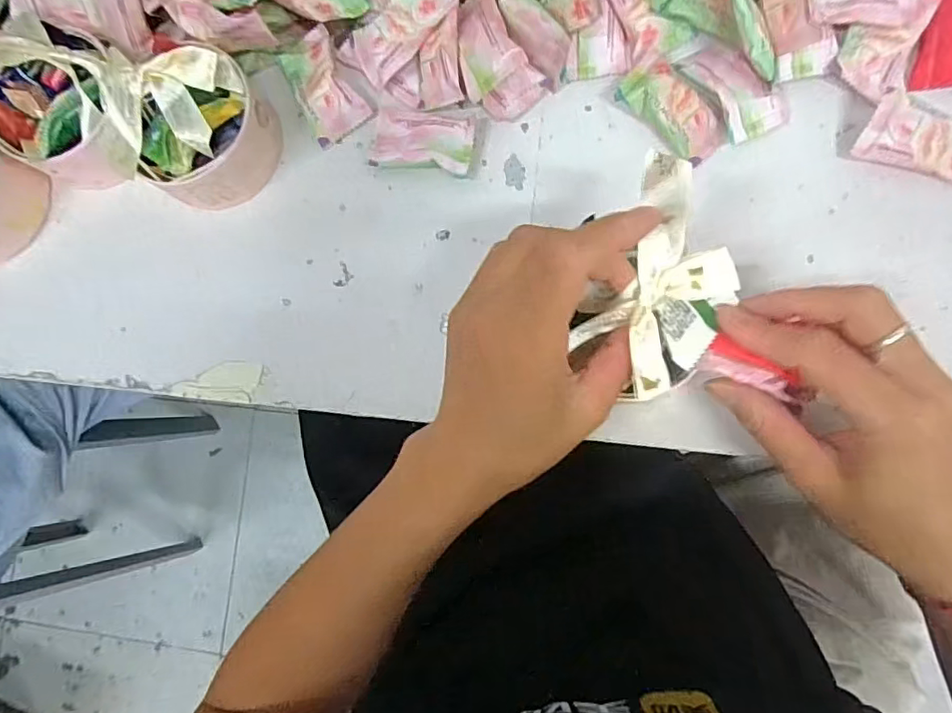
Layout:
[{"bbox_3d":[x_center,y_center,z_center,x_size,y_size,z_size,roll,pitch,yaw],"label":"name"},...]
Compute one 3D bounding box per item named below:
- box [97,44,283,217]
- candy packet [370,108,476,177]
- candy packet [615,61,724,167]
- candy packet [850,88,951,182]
[{"bbox_3d":[-0.162,-0.126,0.324,0.083,0.067,0.064,-10,83,6],"label":"box"},{"bbox_3d":[-0.031,-0.128,0.338,0.061,0.008,0.036,11,84,8],"label":"candy packet"},{"bbox_3d":[0.111,-0.138,0.318,0.033,0.009,0.063,-45,80,0],"label":"candy packet"},{"bbox_3d":[0.236,-0.115,0.299,0.064,0.020,0.035,16,85,9],"label":"candy packet"}]

